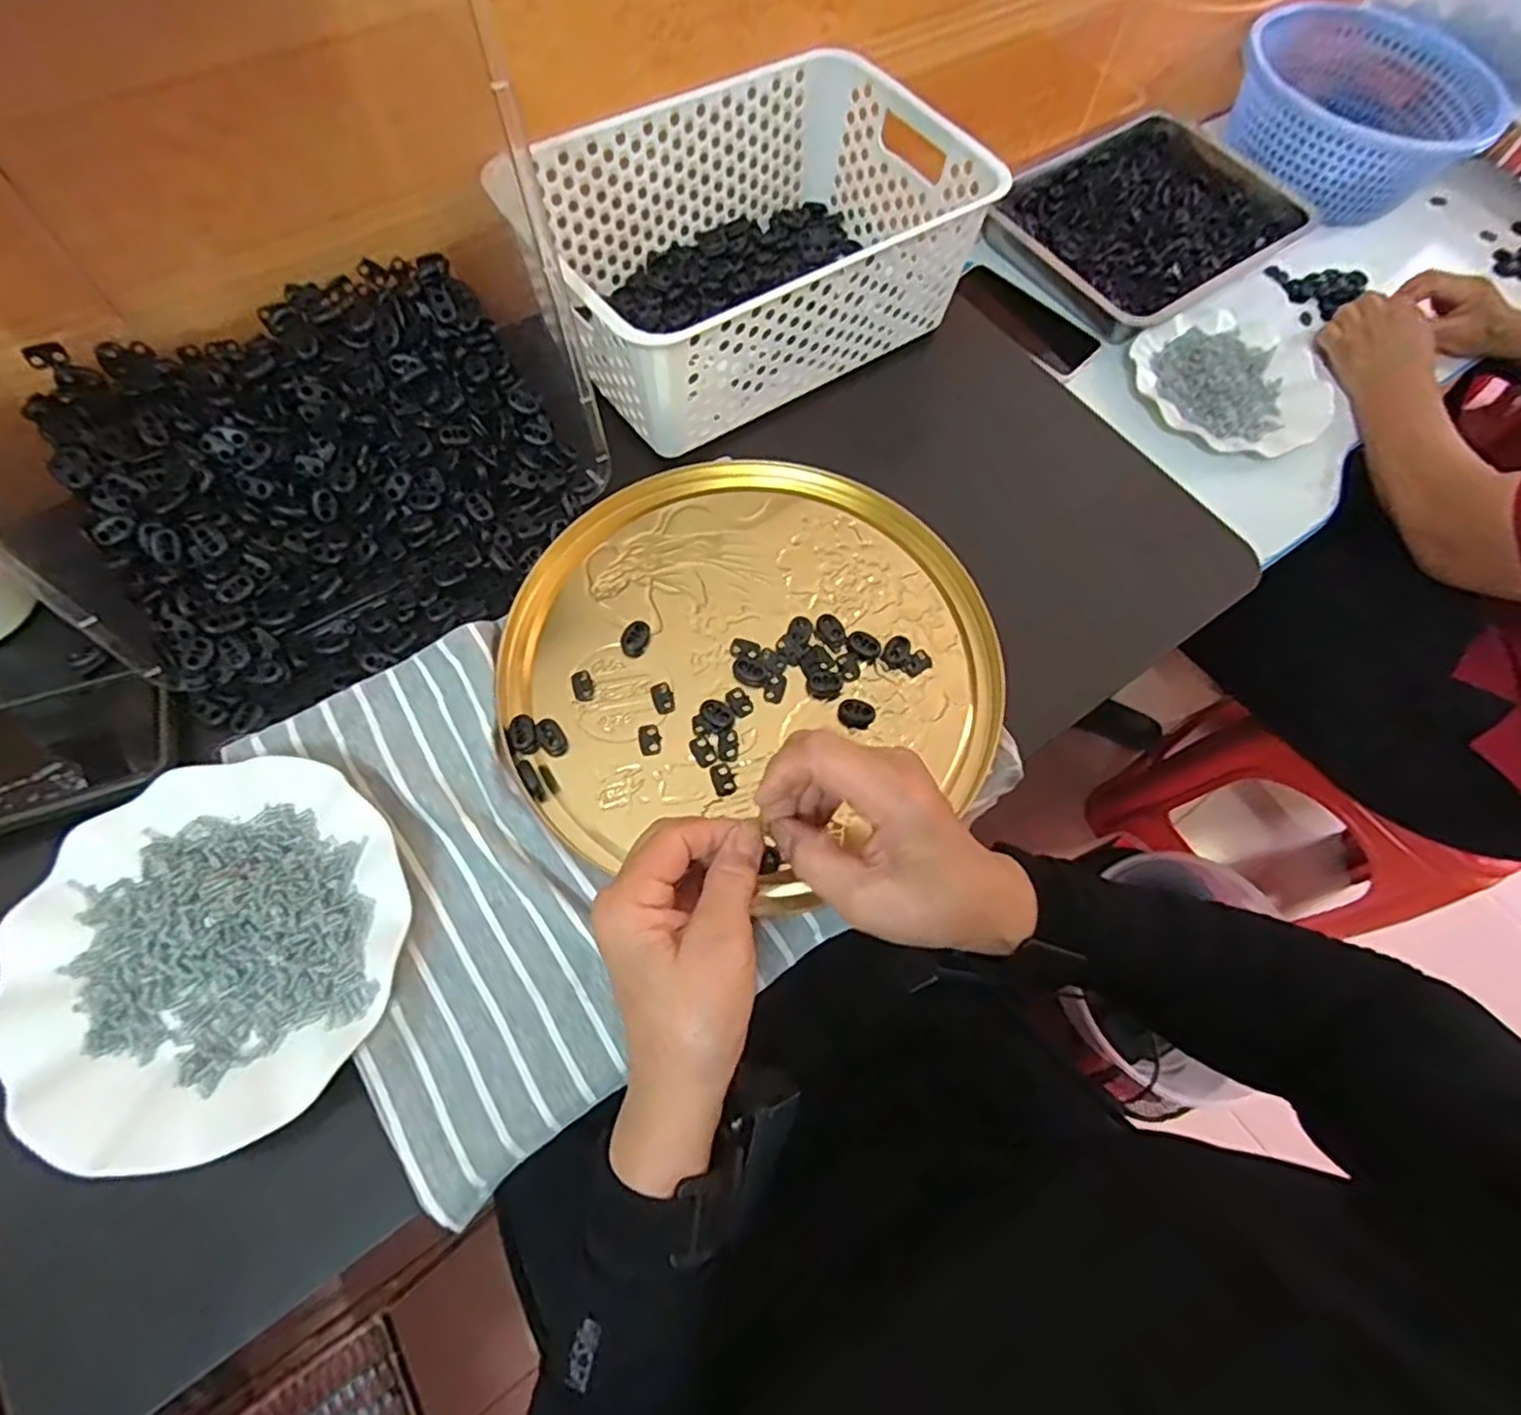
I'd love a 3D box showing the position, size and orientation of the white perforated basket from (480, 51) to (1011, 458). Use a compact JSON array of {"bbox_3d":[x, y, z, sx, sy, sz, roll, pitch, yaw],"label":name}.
[{"bbox_3d":[-0.007,-0.335,0.535,0.297,0.099,0.200,-33,72,-16],"label":"white perforated basket"}]

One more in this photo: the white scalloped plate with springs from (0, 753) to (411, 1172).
[{"bbox_3d":[-0.268,0.117,0.361,0.175,0.023,0.178,1,66,-3],"label":"white scalloped plate with springs"}]

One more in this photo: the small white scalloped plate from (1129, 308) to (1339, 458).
[{"bbox_3d":[0.460,-0.317,0.708,0.177,0.017,0.175,1,66,-3],"label":"small white scalloped plate"}]

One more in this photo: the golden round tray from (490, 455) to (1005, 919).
[{"bbox_3d":[-0.009,-0.034,0.449,0.289,0.009,0.274,1,66,-3],"label":"golden round tray"}]

